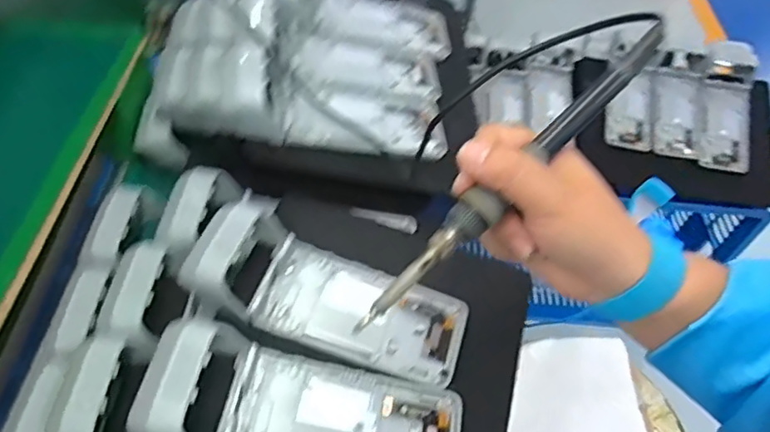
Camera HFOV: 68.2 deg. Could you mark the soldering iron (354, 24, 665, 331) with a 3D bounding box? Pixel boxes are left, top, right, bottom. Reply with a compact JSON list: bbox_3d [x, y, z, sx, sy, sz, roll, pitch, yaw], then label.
[{"bbox_3d":[0.063,-0.018,0.277,0.202,0.014,0.015,-43,59,-4],"label":"soldering iron"}]

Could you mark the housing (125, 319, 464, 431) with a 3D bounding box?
[{"bbox_3d":[-0.055,0.143,0.403,0.225,0.048,0.088,19,46,-11],"label":"housing"}]

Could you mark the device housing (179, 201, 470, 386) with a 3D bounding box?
[{"bbox_3d":[-0.047,0.069,0.470,0.227,0.065,0.094,24,48,-3],"label":"device housing"}]

